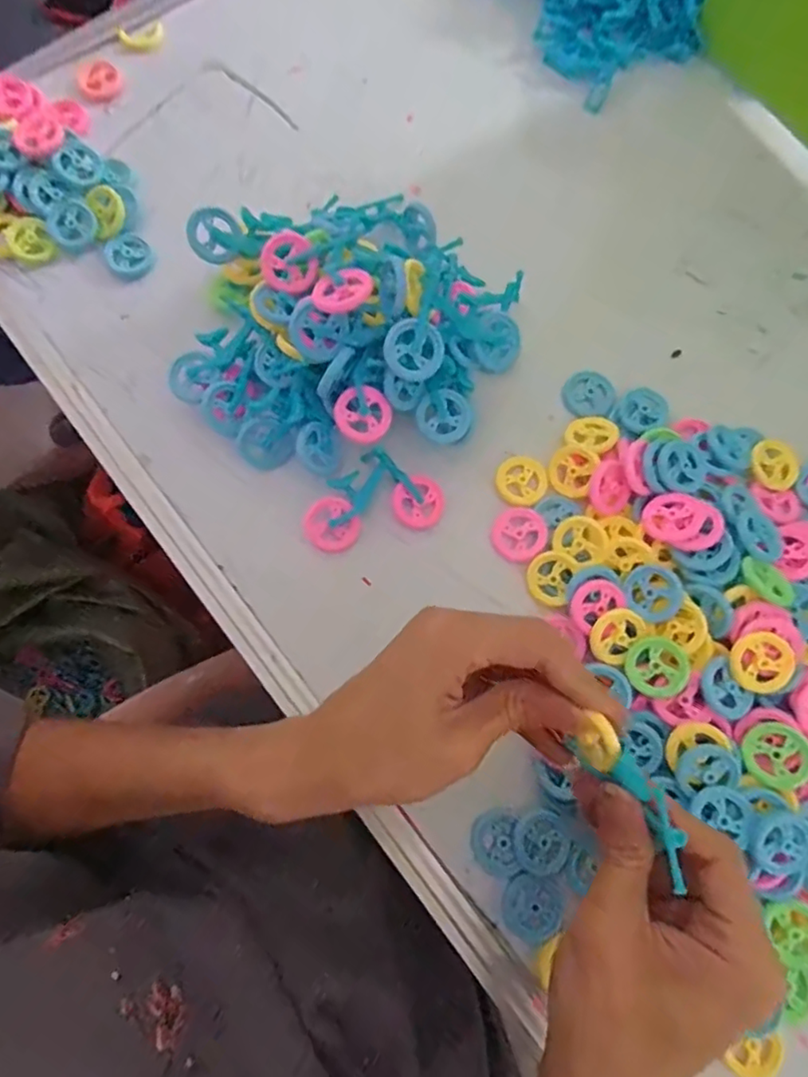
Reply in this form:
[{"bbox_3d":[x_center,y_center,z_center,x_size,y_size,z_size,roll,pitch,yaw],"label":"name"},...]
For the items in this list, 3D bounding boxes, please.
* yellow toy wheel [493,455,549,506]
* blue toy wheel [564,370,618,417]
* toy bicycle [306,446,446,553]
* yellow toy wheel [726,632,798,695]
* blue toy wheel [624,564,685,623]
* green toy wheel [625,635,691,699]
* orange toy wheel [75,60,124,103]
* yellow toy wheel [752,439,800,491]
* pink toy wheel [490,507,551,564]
[{"bbox_3d":[0.068,-0.034,0.342,0.029,0.004,0.030,0,76,-1],"label":"yellow toy wheel"},{"bbox_3d":[0.111,-0.087,0.357,0.030,0.004,0.028,-3,78,14],"label":"blue toy wheel"},{"bbox_3d":[-0.018,-0.023,0.333,0.076,0.013,0.046,-16,77,-5],"label":"toy bicycle"},{"bbox_3d":[0.177,0.061,0.293,0.030,0.007,0.029,0,76,-1],"label":"yellow toy wheel"},{"bbox_3d":[0.129,0.028,0.309,0.028,0.005,0.028,-4,80,24],"label":"blue toy wheel"},{"bbox_3d":[0.129,0.065,0.302,0.029,0.007,0.029,-4,80,24],"label":"green toy wheel"},{"bbox_3d":[-0.207,-0.311,0.402,0.029,0.004,0.034,-22,77,-6],"label":"orange toy wheel"},{"bbox_3d":[0.212,-0.043,0.337,0.029,0.005,0.029,0,76,-1],"label":"yellow toy wheel"},{"bbox_3d":[0.064,-0.002,0.331,0.030,0.005,0.031,0,76,-1],"label":"pink toy wheel"}]

